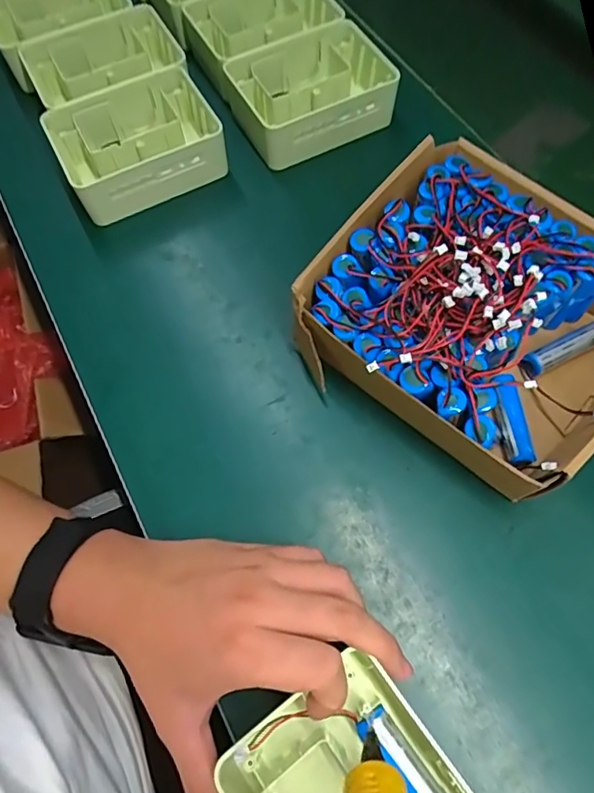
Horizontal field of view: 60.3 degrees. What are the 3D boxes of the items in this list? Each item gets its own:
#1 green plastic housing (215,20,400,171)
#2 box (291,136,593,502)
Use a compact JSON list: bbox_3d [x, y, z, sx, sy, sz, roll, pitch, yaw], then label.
[{"bbox_3d":[0.012,-0.295,0.503,0.144,0.053,0.120,-22,68,-7],"label":"green plastic housing"},{"bbox_3d":[0.146,-0.056,0.369,0.250,0.087,0.206,33,72,15],"label":"box"}]

